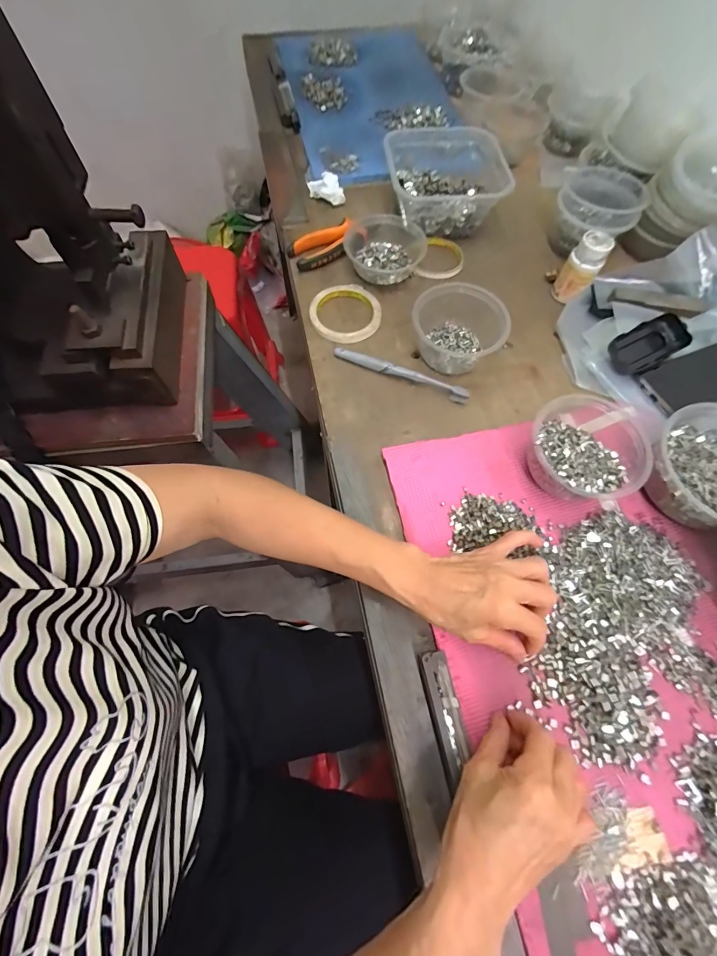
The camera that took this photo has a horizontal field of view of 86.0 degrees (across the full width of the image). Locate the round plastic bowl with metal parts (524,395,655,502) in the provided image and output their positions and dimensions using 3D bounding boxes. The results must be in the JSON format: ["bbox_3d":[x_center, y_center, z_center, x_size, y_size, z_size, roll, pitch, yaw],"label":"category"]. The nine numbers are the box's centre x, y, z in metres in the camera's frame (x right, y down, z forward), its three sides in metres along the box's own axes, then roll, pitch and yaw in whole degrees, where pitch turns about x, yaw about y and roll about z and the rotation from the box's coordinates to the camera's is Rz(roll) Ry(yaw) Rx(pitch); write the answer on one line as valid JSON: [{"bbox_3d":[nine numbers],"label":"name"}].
[{"bbox_3d":[0.236,-0.026,0.412,0.110,0.061,0.115,0,67,0],"label":"round plastic bowl with metal parts"}]

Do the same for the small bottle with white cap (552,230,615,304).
[{"bbox_3d":[0.304,-0.286,0.521,0.041,0.074,0.039,-14,67,-6],"label":"small bottle with white cap"}]

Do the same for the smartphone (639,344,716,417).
[{"bbox_3d":[0.441,-0.130,0.482,0.163,0.015,0.073,-21,68,-9],"label":"smartphone"}]

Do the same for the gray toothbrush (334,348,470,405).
[{"bbox_3d":[0.056,-0.138,0.502,0.181,0.011,0.019,22,69,9],"label":"gray toothbrush"}]

